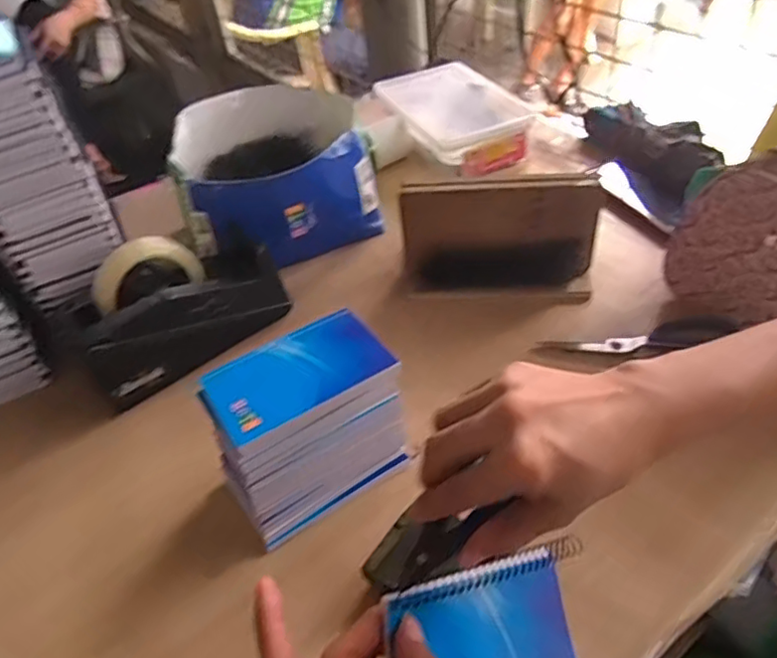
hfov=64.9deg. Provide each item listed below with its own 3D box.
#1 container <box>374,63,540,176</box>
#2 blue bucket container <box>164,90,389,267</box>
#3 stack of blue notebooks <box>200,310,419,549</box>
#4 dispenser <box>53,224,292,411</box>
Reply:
[{"bbox_3d":[0.094,-0.315,0.907,0.161,0.060,0.248,-21,45,-14],"label":"container"},{"bbox_3d":[-0.143,-0.193,0.754,0.213,0.120,0.235,-20,45,-13],"label":"blue bucket container"},{"bbox_3d":[-0.064,0.076,0.492,0.145,0.109,0.103,-25,46,-18],"label":"stack of blue notebooks"},{"bbox_3d":[-0.208,-0.024,0.609,0.084,0.124,0.205,29,54,32],"label":"dispenser"}]

